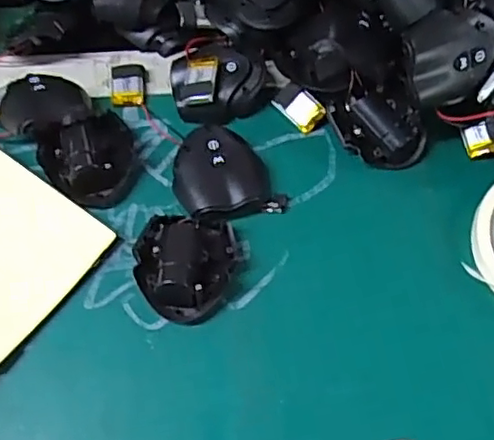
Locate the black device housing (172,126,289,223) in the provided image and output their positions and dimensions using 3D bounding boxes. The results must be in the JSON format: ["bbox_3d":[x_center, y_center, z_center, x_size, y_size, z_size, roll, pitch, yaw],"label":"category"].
[{"bbox_3d":[-0.013,-0.028,0.363,0.059,0.020,0.056,-12,64,-8],"label":"black device housing"}]

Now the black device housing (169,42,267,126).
[{"bbox_3d":[-0.018,-0.089,0.393,0.058,0.025,0.048,-15,65,-10],"label":"black device housing"}]

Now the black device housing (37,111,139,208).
[{"bbox_3d":[-0.090,-0.037,0.362,0.052,0.023,0.053,1,63,-2],"label":"black device housing"}]

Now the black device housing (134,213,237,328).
[{"bbox_3d":[-0.033,0.024,0.334,0.052,0.022,0.060,4,63,0],"label":"black device housing"}]

